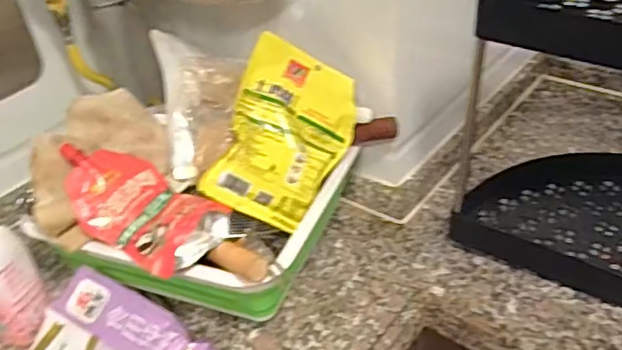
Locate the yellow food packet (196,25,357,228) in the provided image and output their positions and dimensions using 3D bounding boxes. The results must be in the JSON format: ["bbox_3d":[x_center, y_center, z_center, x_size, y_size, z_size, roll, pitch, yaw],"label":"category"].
[{"bbox_3d":[-0.025,-0.048,0.707,0.146,0.025,0.208,25,70,-18],"label":"yellow food packet"}]

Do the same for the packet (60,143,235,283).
[{"bbox_3d":[-0.188,0.034,0.664,0.198,0.070,0.106,28,47,21],"label":"packet"}]

